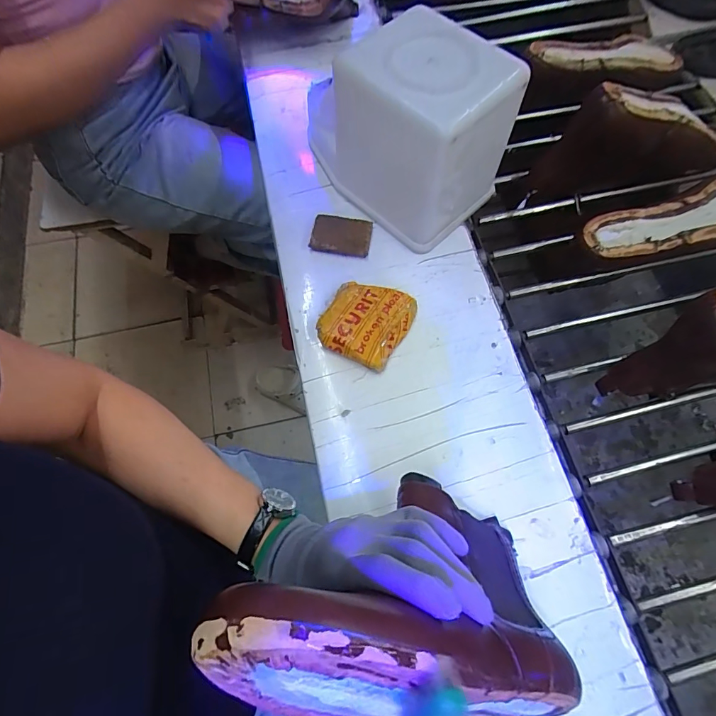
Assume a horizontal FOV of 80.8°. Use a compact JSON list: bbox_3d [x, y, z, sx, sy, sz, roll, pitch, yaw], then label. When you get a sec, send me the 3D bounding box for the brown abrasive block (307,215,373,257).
[{"bbox_3d":[-0.020,-0.147,0.506,0.070,0.011,0.051,8,69,5],"label":"brown abrasive block"}]

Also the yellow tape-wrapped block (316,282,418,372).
[{"bbox_3d":[0.009,-0.039,0.457,0.088,0.023,0.088,24,71,11],"label":"yellow tape-wrapped block"}]

